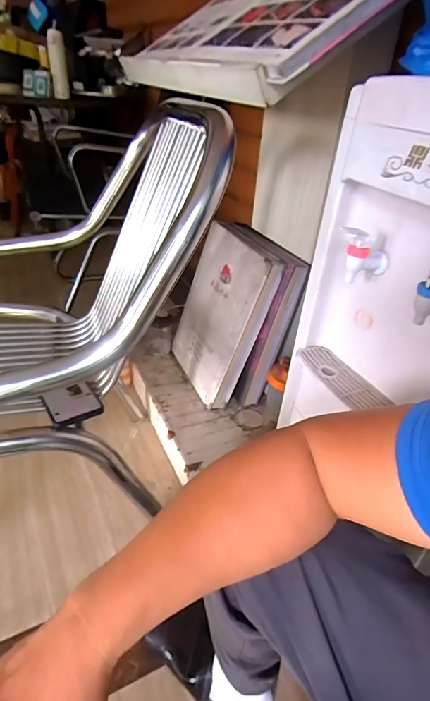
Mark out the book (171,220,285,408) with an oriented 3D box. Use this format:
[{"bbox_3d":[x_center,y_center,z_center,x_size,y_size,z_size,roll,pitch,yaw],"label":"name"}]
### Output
[{"bbox_3d":[0.003,-0.101,1.096,0.043,0.425,0.320,2,32,-32],"label":"book"}]

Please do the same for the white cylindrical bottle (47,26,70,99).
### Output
[{"bbox_3d":[-0.581,-1.056,1.511,0.059,0.237,0.052,-12,65,-19],"label":"white cylindrical bottle"}]

